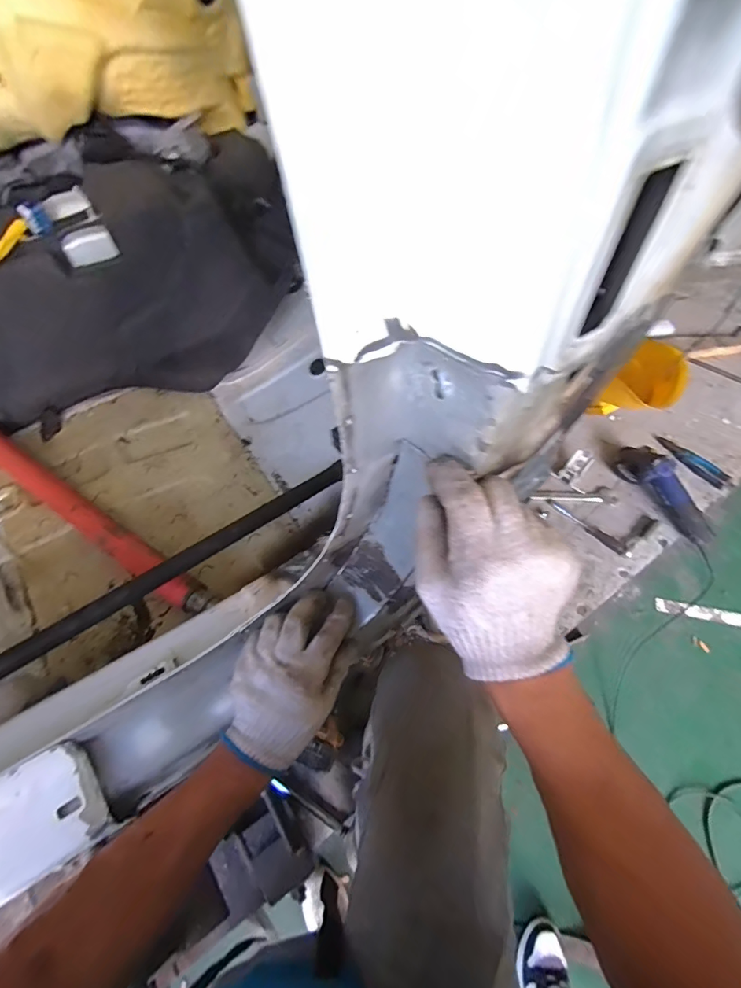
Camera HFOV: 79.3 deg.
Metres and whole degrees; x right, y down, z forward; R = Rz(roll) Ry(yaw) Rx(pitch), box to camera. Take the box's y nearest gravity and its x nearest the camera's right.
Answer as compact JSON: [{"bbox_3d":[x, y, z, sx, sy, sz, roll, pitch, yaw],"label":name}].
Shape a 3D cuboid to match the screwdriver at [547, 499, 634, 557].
[{"bbox_3d":[0.532,0.077,1.084,0.027,0.020,0.217,-37,67,-22],"label":"screwdriver"}]

